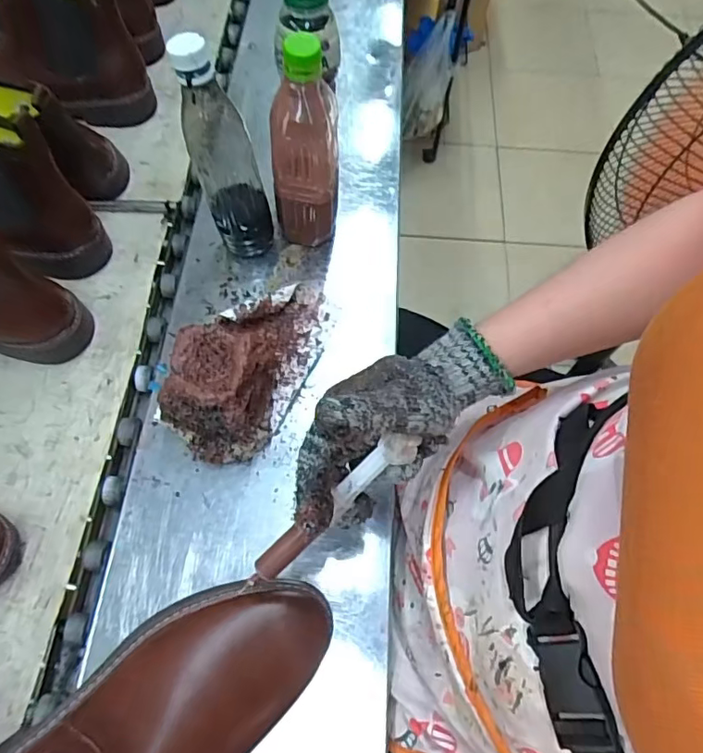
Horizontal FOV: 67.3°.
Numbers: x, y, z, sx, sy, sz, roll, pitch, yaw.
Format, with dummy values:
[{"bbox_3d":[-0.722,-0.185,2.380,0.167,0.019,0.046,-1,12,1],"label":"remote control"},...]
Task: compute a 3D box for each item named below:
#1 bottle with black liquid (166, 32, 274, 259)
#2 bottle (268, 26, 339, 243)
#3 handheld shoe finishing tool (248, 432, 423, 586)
[{"bbox_3d":[-0.113,-0.193,0.484,0.060,0.211,0.046,-8,65,-6],"label":"bottle with black liquid"},{"bbox_3d":[-0.044,-0.210,0.498,0.060,0.214,0.053,-1,64,-3],"label":"bottle"},{"bbox_3d":[-0.015,0.090,0.355,0.146,0.016,0.018,-44,71,6],"label":"handheld shoe finishing tool"}]

